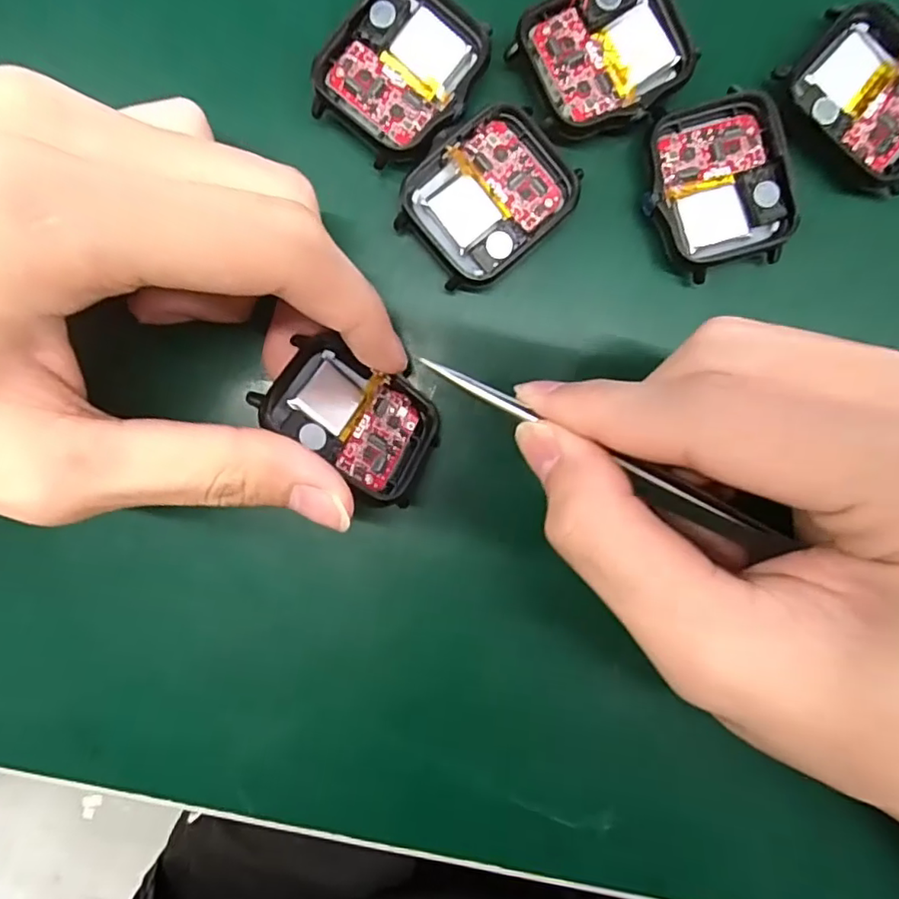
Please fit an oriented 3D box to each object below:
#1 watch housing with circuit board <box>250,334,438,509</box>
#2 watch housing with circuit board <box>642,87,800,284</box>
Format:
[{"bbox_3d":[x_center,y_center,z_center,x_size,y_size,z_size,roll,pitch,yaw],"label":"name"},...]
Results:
[{"bbox_3d":[-0.025,-0.009,0.161,0.046,0.006,0.034,36,56,-14],"label":"watch housing with circuit board"},{"bbox_3d":[0.075,-0.074,0.167,0.039,0.008,0.045,-18,92,-1],"label":"watch housing with circuit board"}]

